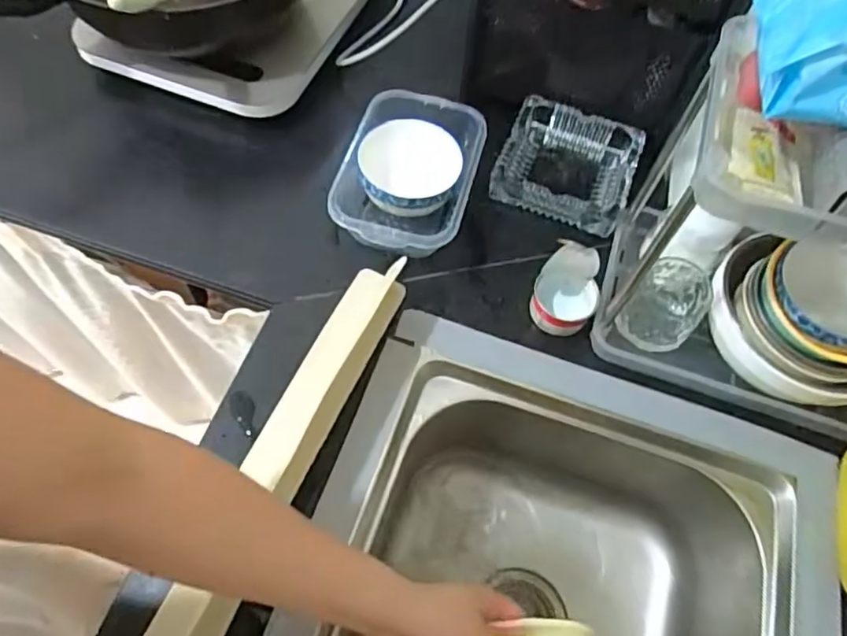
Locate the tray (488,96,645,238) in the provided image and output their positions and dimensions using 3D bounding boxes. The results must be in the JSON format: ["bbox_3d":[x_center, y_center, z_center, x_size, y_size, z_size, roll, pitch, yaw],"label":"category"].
[{"bbox_3d":[0.166,-0.175,0.689,0.143,0.045,0.140,22,63,9],"label":"tray"}]

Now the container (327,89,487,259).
[{"bbox_3d":[-0.017,-0.154,0.662,0.137,0.065,0.201,14,62,5],"label":"container"}]

